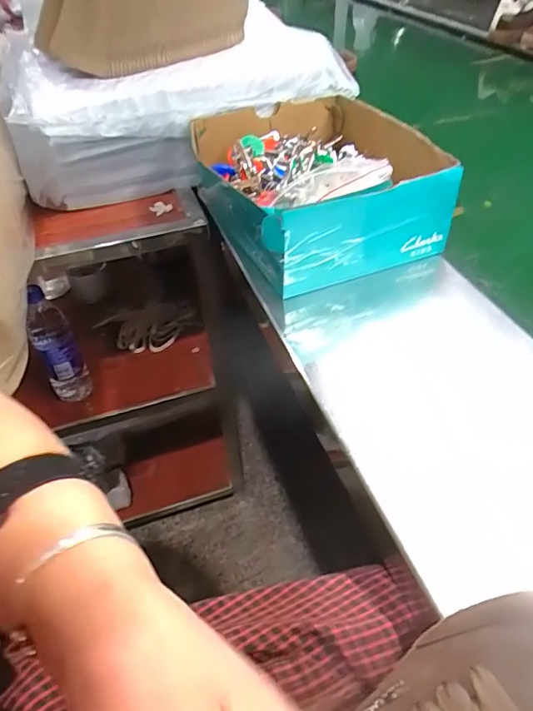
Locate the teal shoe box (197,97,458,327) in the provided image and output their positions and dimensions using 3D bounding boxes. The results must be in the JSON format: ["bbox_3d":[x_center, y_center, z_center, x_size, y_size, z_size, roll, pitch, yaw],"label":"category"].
[{"bbox_3d":[0.054,-0.221,0.647,0.259,0.117,0.299,-20,47,-15],"label":"teal shoe box"}]

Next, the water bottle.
[{"bbox_3d":[-0.348,0.000,0.835,0.066,0.223,0.063,-25,48,-20],"label":"water bottle"}]

